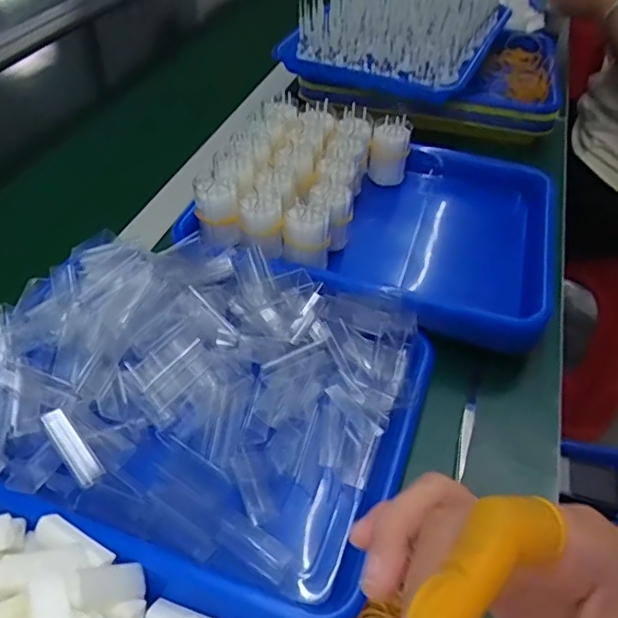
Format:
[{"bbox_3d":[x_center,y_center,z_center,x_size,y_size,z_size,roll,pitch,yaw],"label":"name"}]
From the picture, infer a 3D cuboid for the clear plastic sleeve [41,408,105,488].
[{"bbox_3d":[-0.156,0.091,0.382,0.016,0.005,0.056,-32,75,-30],"label":"clear plastic sleeve"}]

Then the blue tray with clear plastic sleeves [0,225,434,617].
[{"bbox_3d":[-0.085,0.052,0.425,0.321,0.063,0.250,18,47,15],"label":"blue tray with clear plastic sleeves"}]

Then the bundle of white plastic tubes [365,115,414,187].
[{"bbox_3d":[0.085,-0.170,0.615,0.042,0.062,0.032,6,45,4],"label":"bundle of white plastic tubes"}]

